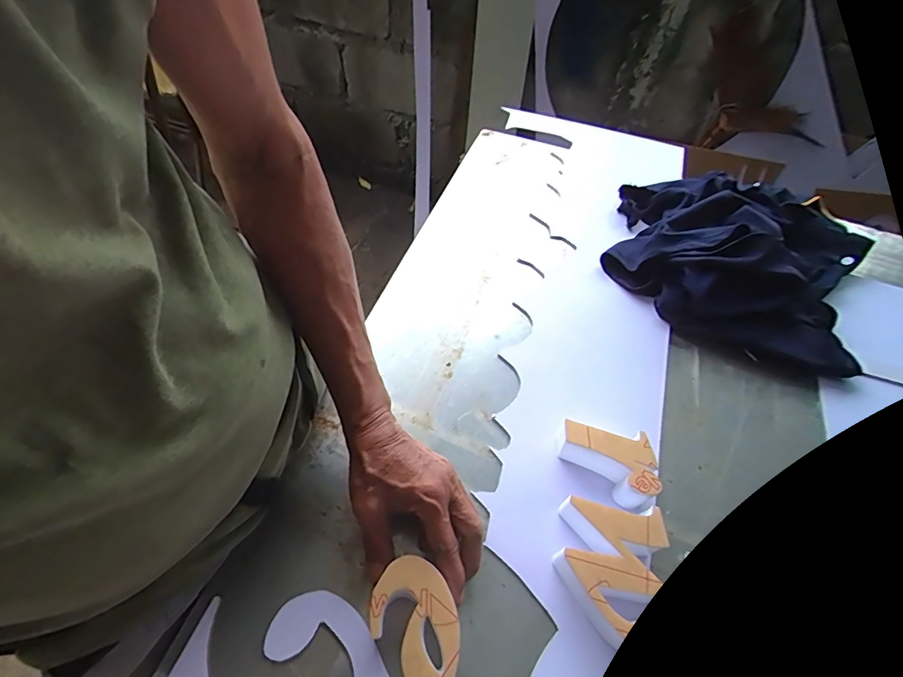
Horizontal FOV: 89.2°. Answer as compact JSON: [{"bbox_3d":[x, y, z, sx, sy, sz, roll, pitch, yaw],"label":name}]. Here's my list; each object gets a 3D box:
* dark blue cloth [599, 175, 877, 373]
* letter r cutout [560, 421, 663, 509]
[{"bbox_3d":[0.392,-0.128,0.606,0.333,0.077,0.310,18,58,9],"label":"dark blue cloth"},{"bbox_3d":[0.149,0.115,0.442,0.094,0.038,0.055,24,59,13],"label":"letter r cutout"}]

